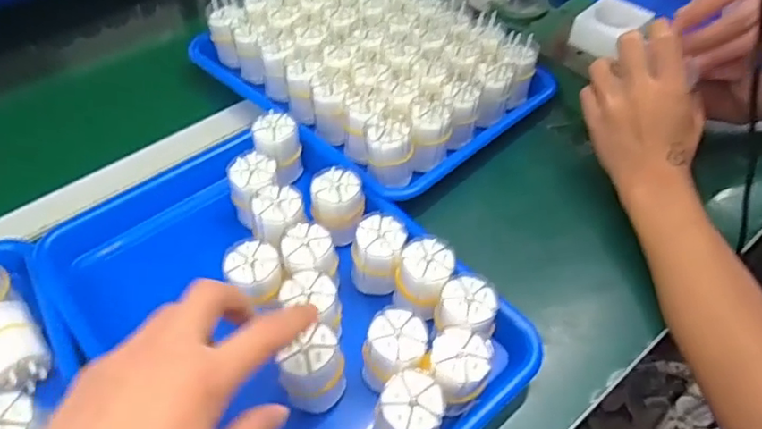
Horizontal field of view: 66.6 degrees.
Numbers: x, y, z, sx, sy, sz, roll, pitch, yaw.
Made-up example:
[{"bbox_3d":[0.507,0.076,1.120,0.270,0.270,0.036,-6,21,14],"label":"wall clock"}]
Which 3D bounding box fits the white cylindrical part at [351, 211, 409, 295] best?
[{"bbox_3d":[-0.002,0.033,0.445,0.040,0.061,0.036,6,49,6],"label":"white cylindrical part"}]

